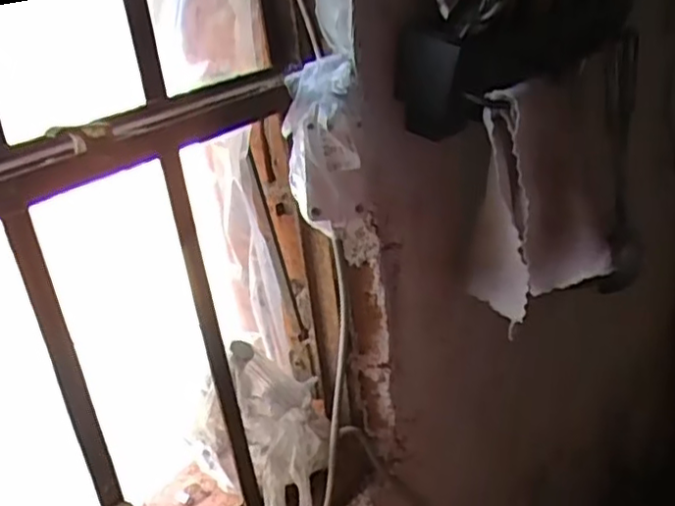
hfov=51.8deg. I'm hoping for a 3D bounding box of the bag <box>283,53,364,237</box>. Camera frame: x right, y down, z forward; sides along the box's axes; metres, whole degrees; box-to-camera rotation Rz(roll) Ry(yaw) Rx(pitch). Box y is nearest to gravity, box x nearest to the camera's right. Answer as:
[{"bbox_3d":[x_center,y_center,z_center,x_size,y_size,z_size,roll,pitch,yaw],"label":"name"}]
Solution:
[{"bbox_3d":[-0.010,-0.094,0.605,0.068,0.133,0.052,-9,23,-2],"label":"bag"}]

